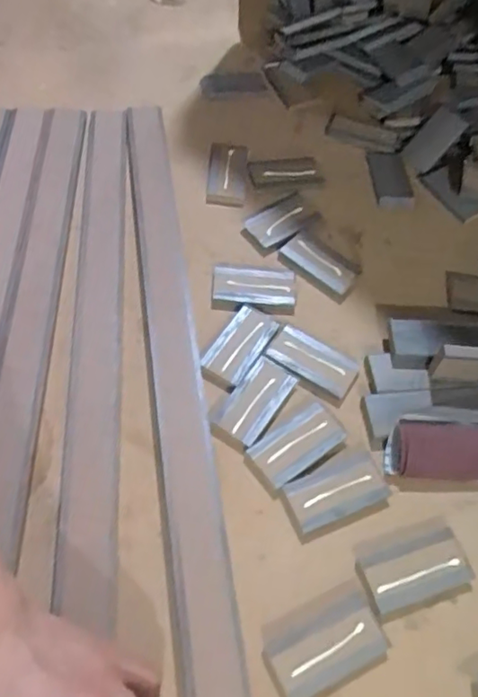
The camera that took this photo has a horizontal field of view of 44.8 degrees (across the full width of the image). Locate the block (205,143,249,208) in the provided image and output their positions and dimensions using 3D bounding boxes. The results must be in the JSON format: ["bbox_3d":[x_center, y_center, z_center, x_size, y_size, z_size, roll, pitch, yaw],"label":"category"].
[{"bbox_3d":[-0.012,-0.193,0.640,0.042,0.011,0.092,5,57,-1],"label":"block"}]

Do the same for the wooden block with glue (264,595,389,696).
[{"bbox_3d":[0.061,0.208,0.397,0.082,0.008,0.046,-20,61,-16],"label":"wooden block with glue"}]

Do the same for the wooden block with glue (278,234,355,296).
[{"bbox_3d":[0.081,-0.086,0.582,0.075,0.010,0.032,36,61,17],"label":"wooden block with glue"}]

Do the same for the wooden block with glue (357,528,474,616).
[{"bbox_3d":[0.132,0.166,0.433,0.080,0.012,0.039,-14,59,-13],"label":"wooden block with glue"}]

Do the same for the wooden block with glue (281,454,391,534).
[{"bbox_3d":[0.078,0.113,0.458,0.081,0.006,0.042,-20,61,-17],"label":"wooden block with glue"}]

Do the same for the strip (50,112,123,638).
[{"bbox_3d":[-0.121,0.042,0.471,0.041,0.026,0.694,-3,57,-6],"label":"strip"}]

